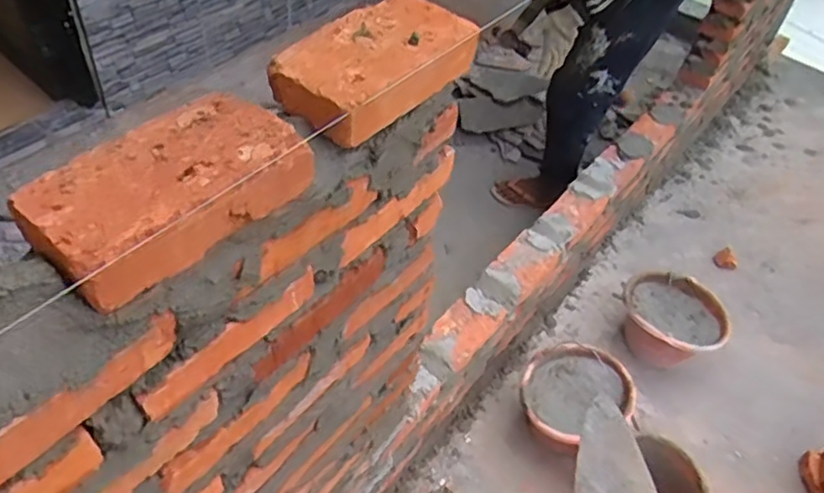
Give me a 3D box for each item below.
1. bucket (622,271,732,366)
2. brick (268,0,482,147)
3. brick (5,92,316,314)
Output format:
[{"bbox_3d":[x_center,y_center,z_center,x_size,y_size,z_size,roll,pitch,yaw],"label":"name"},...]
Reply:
[{"bbox_3d":[0.656,0.196,1.701,0.263,0.158,0.209,30,51,20],"label":"bucket"},{"bbox_3d":[-0.032,-0.173,0.622,0.103,0.044,0.199,34,52,23],"label":"brick"},{"bbox_3d":[-0.180,-0.042,0.492,0.101,0.046,0.193,33,52,22],"label":"brick"}]

